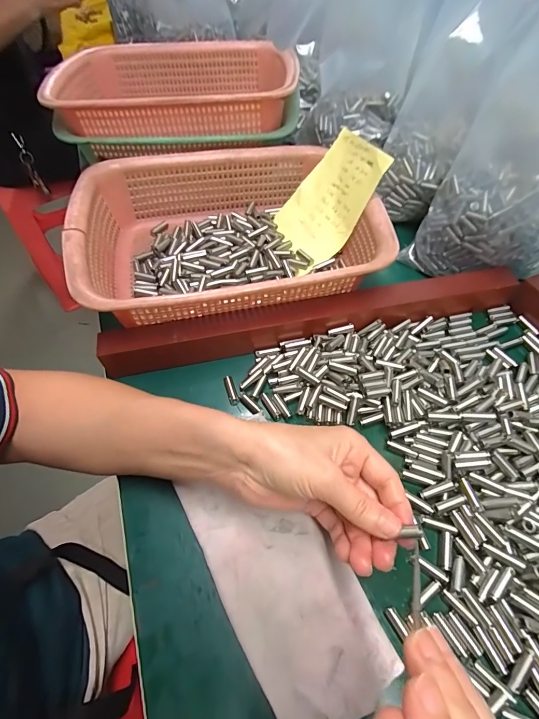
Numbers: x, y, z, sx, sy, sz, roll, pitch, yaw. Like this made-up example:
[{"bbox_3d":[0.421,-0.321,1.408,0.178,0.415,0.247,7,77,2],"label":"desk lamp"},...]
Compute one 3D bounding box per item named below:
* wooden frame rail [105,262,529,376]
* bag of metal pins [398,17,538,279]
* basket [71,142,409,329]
[{"bbox_3d":[0.048,-0.044,0.340,0.394,0.032,0.029,-12,58,-6],"label":"wooden frame rail"},{"bbox_3d":[0.256,-0.191,0.356,0.124,0.098,0.239,35,95,21],"label":"bag of metal pins"},{"bbox_3d":[-0.041,-0.136,0.380,0.287,0.083,0.225,-12,58,-5],"label":"basket"}]

